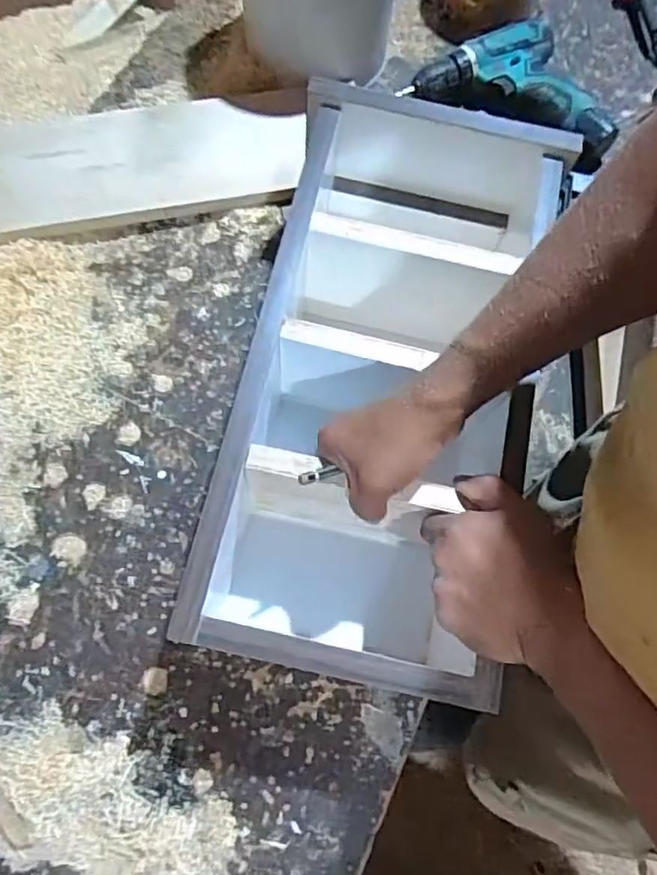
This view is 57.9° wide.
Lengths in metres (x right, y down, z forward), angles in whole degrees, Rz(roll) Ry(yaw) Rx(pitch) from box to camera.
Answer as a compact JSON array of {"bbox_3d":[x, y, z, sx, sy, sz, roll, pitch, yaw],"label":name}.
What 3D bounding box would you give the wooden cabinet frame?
[{"bbox_3d":[0.054,-0.050,0.508,0.216,0.178,0.460,14,79,4],"label":"wooden cabinet frame"}]

